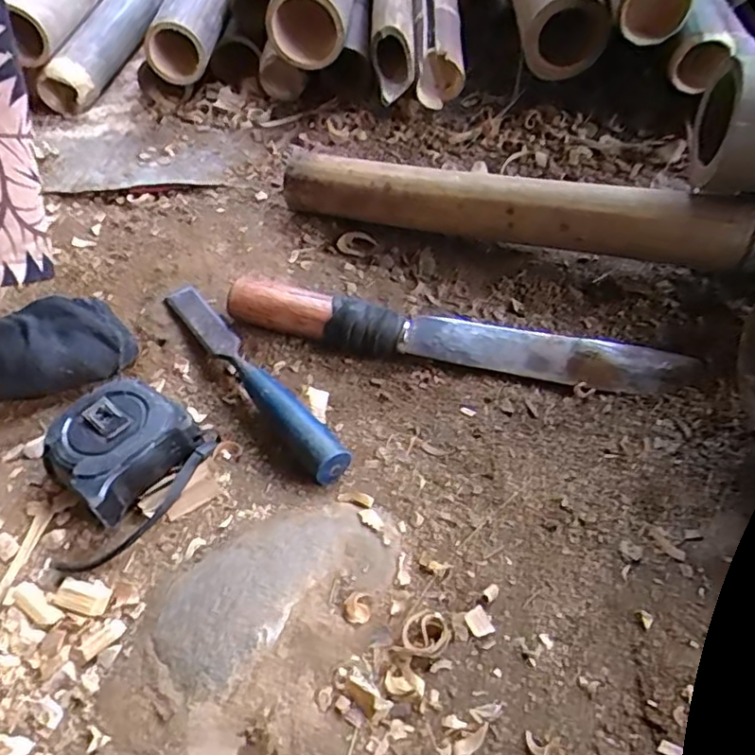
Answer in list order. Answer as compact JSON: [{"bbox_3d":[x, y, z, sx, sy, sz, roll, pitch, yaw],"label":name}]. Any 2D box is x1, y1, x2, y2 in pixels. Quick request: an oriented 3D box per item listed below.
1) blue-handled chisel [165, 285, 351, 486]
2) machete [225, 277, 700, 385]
[{"bbox_3d":[-0.095,-0.007,0.440,0.024,0.026,0.223,-34,55,-20],"label":"blue-handled chisel"},{"bbox_3d":[0.054,-0.033,0.454,0.334,0.033,0.039,6,51,11],"label":"machete"}]

